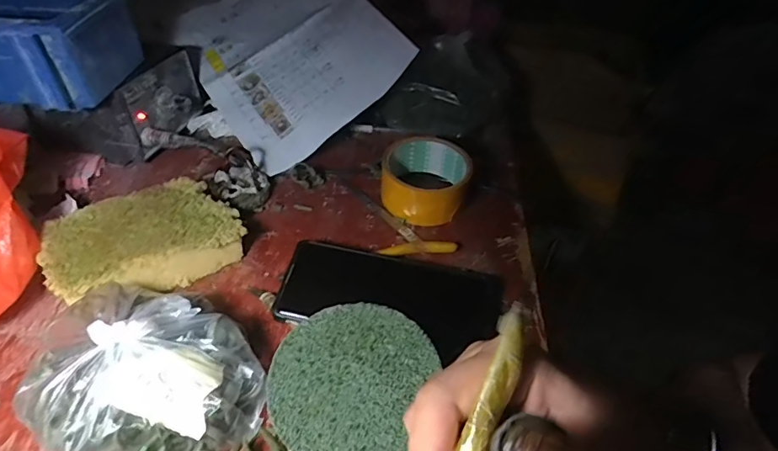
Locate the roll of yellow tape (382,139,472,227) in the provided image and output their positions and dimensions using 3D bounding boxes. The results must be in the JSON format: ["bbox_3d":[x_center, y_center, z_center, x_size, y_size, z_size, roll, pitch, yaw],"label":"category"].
[{"bbox_3d":[0.036,-0.050,0.484,0.083,0.041,0.088,4,42,-3],"label":"roll of yellow tape"}]

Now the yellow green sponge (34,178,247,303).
[{"bbox_3d":[-0.198,0.013,0.394,0.137,0.042,0.090,-24,50,-29],"label":"yellow green sponge"}]

